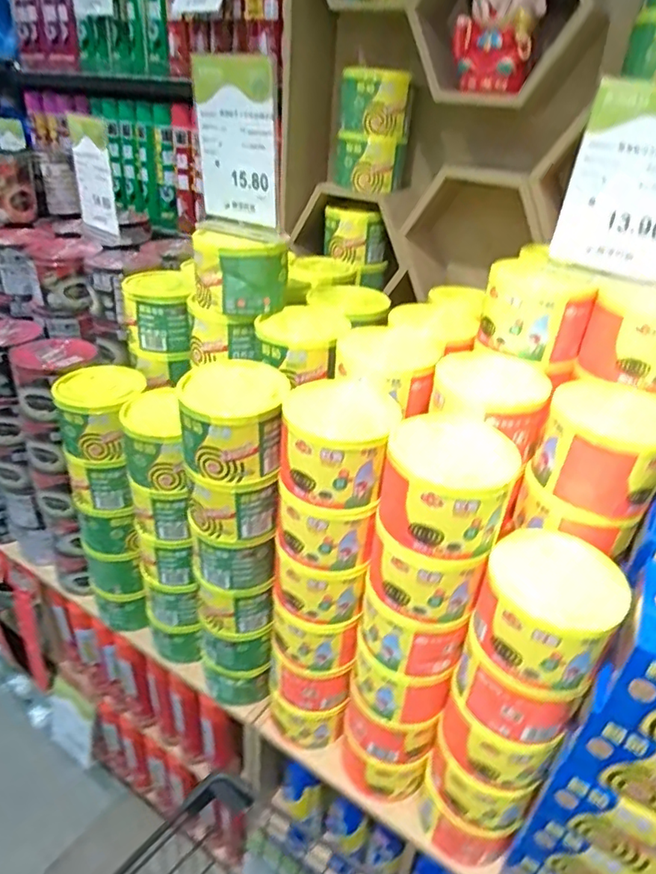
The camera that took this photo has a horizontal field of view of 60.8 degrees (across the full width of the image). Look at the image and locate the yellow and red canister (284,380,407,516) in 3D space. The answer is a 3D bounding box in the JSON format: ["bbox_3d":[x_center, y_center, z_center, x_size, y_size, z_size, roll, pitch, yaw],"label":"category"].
[{"bbox_3d":[0.008,0.006,0.692,0.137,0.108,0.142,3,31,-3],"label":"yellow and red canister"}]

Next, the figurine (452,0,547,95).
[{"bbox_3d":[0.270,-0.661,0.891,0.124,0.185,0.066,14,32,16],"label":"figurine"}]

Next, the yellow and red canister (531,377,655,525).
[{"bbox_3d":[0.324,0.010,0.660,0.141,0.106,0.137,19,34,23],"label":"yellow and red canister"}]

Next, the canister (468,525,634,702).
[{"bbox_3d":[0.243,0.190,0.621,0.134,0.107,0.144,3,31,-2],"label":"canister"}]

